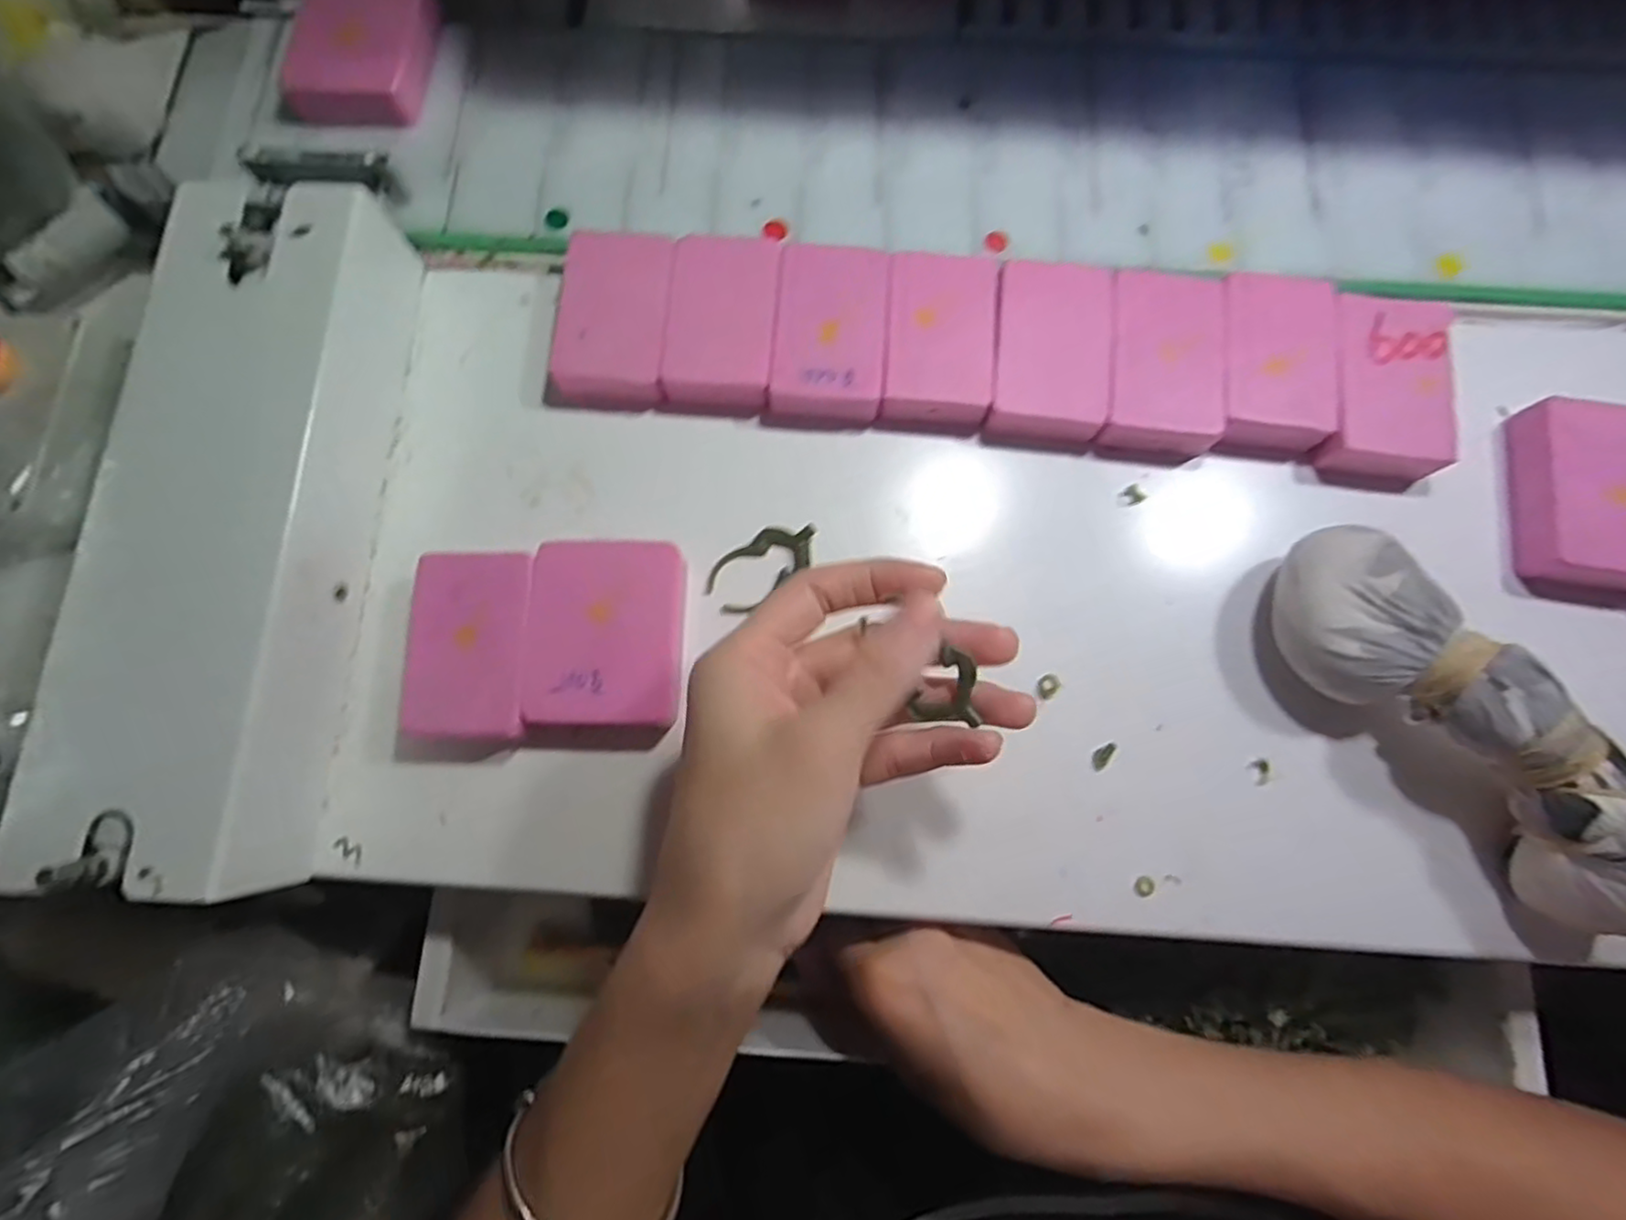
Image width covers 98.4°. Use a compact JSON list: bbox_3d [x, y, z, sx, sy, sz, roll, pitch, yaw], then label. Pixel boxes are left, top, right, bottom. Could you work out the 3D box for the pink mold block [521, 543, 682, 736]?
[{"bbox_3d":[-0.076,0.010,0.264,0.057,0.019,0.069,-1,79,0],"label":"pink mold block"}]

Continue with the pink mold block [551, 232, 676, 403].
[{"bbox_3d":[-0.081,-0.119,0.291,0.044,0.014,0.074,3,79,1],"label":"pink mold block"}]

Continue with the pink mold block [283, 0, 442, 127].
[{"bbox_3d":[-0.200,-0.252,0.314,0.055,0.017,0.076,1,79,0],"label":"pink mold block"}]

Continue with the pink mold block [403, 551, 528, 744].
[{"bbox_3d":[-0.126,0.014,0.262,0.041,0.020,0.067,-1,79,0],"label":"pink mold block"}]

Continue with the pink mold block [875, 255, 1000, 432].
[{"bbox_3d":[0.052,-0.109,0.287,0.044,0.013,0.071,6,79,1],"label":"pink mold block"}]

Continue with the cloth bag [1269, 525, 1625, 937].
[{"bbox_3d":[0.221,0.039,0.240,0.042,0.049,0.151,-38,81,-7],"label":"cloth bag"}]

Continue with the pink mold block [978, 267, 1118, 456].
[{"bbox_3d":[0.097,-0.105,0.287,0.046,0.016,0.075,8,79,2],"label":"pink mold block"}]

